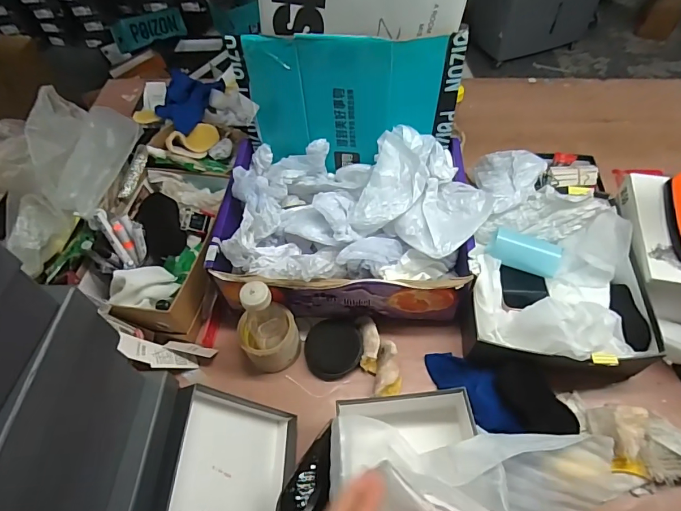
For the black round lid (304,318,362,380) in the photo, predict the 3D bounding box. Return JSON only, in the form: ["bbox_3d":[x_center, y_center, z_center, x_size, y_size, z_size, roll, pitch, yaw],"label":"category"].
[{"bbox_3d":[-0.010,0.150,0.679,0.093,0.022,0.093,1,76,-3],"label":"black round lid"}]

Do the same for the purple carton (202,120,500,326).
[{"bbox_3d":[0.014,-0.058,0.714,0.404,0.172,0.288,0,56,4],"label":"purple carton"}]

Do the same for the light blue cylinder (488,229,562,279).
[{"bbox_3d":[0.307,-0.005,0.707,0.106,0.045,0.045,21,59,17],"label":"light blue cylinder"}]

